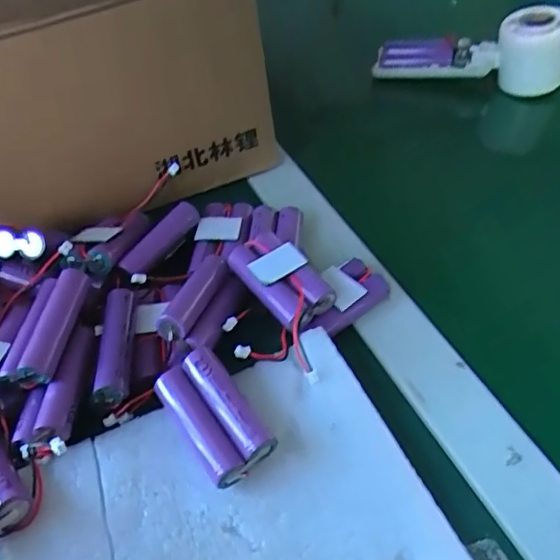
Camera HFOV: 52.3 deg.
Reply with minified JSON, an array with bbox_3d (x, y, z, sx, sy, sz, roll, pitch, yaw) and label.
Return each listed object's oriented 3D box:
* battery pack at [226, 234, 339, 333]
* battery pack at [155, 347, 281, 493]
[{"bbox_3d":[0.001,0.002,0.341,0.036,0.024,0.067,-31,53,-20],"label":"battery pack"},{"bbox_3d":[-0.033,0.068,0.293,0.036,0.026,0.067,-31,54,-20],"label":"battery pack"}]

